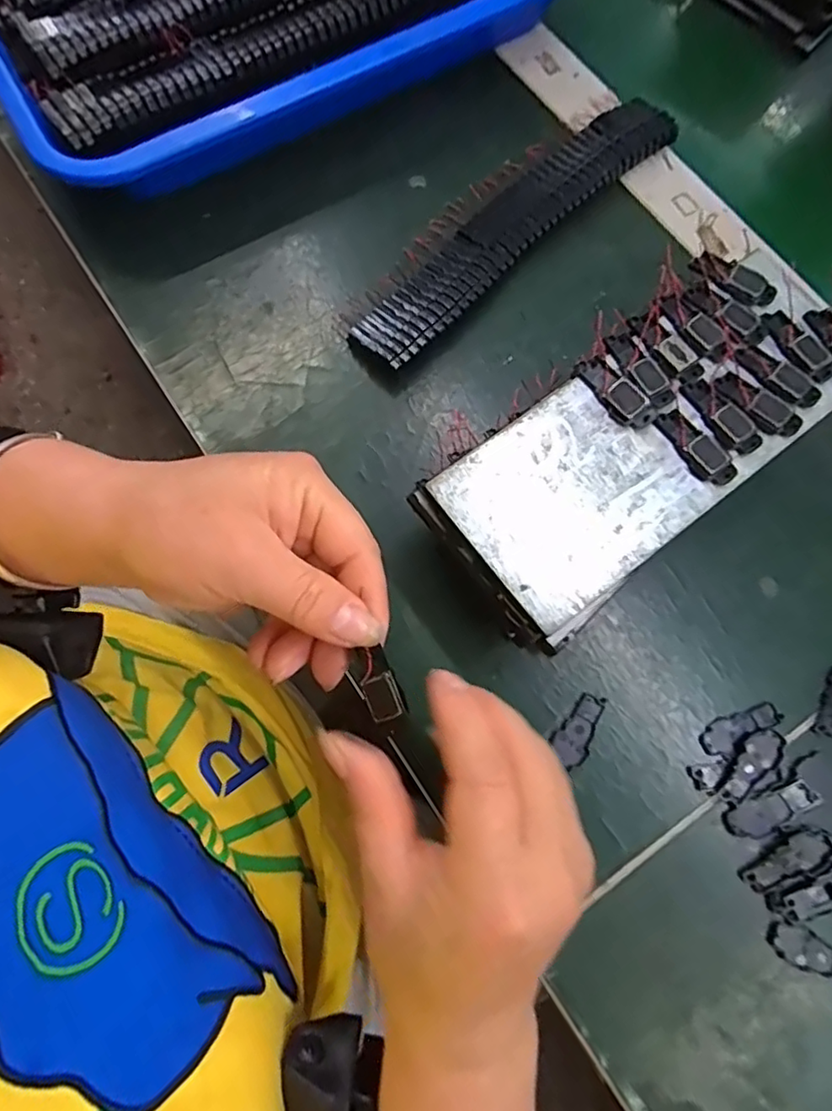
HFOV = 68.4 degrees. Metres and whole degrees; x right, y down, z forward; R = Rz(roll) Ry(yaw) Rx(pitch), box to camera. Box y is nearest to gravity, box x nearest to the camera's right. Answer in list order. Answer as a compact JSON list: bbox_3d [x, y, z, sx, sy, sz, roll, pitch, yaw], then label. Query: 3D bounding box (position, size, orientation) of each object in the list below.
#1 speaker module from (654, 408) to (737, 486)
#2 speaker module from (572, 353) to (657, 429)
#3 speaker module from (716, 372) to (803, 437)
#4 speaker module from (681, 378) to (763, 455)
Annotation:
[{"bbox_3d":[0.118,-0.045,0.257,0.014,0.005,0.037,-32,77,-8],"label":"speaker module"},{"bbox_3d":[0.086,-0.071,0.264,0.014,0.006,0.039,-37,78,-9],"label":"speaker module"},{"bbox_3d":[0.146,-0.065,0.262,0.016,0.004,0.038,-44,79,-10],"label":"speaker module"},{"bbox_3d":[0.130,-0.059,0.261,0.015,0.005,0.038,-35,78,-8],"label":"speaker module"}]

